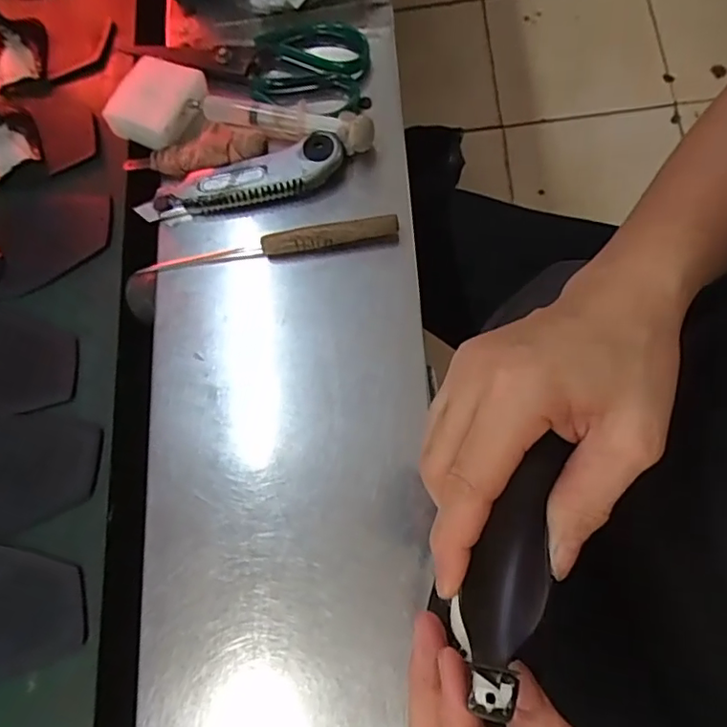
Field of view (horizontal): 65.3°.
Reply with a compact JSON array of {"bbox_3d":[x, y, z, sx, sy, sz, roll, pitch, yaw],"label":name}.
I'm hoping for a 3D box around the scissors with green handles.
[{"bbox_3d":[-0.103,-0.258,0.477,0.214,0.020,0.074,11,83,8],"label":"scissors with green handles"}]

